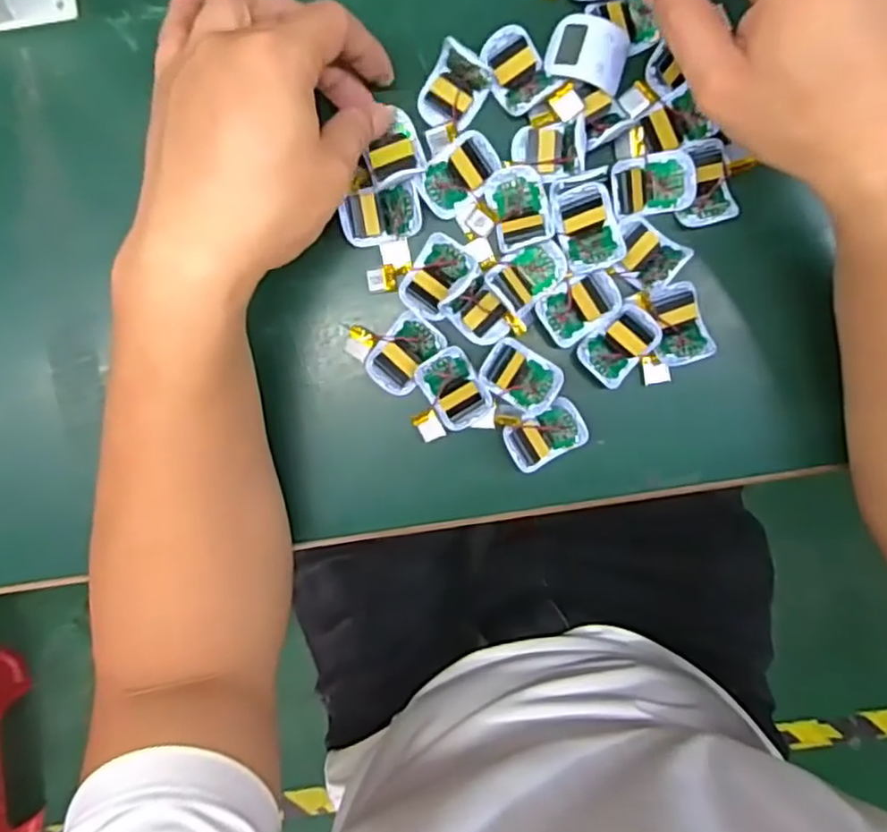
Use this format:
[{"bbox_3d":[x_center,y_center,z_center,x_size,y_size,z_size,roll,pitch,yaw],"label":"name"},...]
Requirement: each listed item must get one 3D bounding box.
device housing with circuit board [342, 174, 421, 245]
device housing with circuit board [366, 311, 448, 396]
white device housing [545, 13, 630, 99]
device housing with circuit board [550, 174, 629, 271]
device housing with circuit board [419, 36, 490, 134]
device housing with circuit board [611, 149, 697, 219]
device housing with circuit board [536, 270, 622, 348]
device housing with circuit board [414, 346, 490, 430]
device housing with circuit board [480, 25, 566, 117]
[{"bbox_3d":[-0.032,-0.106,0.363,0.041,0.011,0.028,-11,96,2],"label":"device housing with circuit board"},{"bbox_3d":[-0.021,-0.033,0.371,0.030,0.009,0.042,36,95,-3],"label":"device housing with circuit board"},{"bbox_3d":[0.074,-0.184,0.351,0.040,0.015,0.030,15,96,-1],"label":"white device housing"},{"bbox_3d":[0.075,-0.099,0.357,0.031,0.019,0.047,-17,96,3],"label":"device housing with circuit board"},{"bbox_3d":[0.004,-0.166,0.352,0.029,0.023,0.033,32,96,-3],"label":"device housing with circuit board"},{"bbox_3d":[0.108,-0.120,0.358,0.041,0.013,0.029,-8,96,2],"label":"device housing with circuit board"},{"bbox_3d":[0.073,-0.059,0.367,0.044,0.008,0.028,-38,94,4],"label":"device housing with circuit board"},{"bbox_3d":[0.006,-0.015,0.372,0.029,0.009,0.043,-32,95,4],"label":"device housing with circuit board"},{"bbox_3d":[0.039,-0.179,0.358,0.029,0.010,0.040,-35,95,4],"label":"device housing with circuit board"}]

